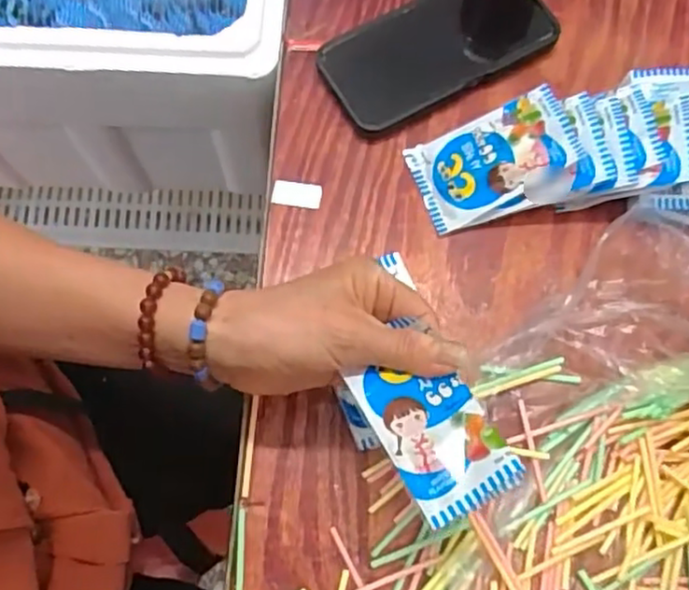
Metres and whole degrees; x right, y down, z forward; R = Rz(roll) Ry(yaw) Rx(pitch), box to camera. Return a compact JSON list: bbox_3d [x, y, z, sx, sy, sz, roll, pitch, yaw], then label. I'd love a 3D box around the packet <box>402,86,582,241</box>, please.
[{"bbox_3d":[0.096,-0.090,0.444,0.101,0.007,0.063,-25,71,18],"label":"packet"}]

